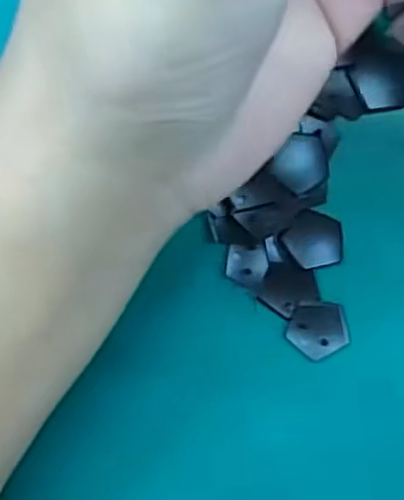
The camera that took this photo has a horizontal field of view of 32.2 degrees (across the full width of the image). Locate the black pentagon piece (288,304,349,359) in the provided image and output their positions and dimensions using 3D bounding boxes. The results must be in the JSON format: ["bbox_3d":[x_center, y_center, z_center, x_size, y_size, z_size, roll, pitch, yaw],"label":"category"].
[{"bbox_3d":[0.037,0.026,0.224,0.018,0.004,0.017,-5,93,7],"label":"black pentagon piece"}]

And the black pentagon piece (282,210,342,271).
[{"bbox_3d":[0.035,-0.003,0.222,0.018,0.004,0.018,-7,92,7],"label":"black pentagon piece"}]

